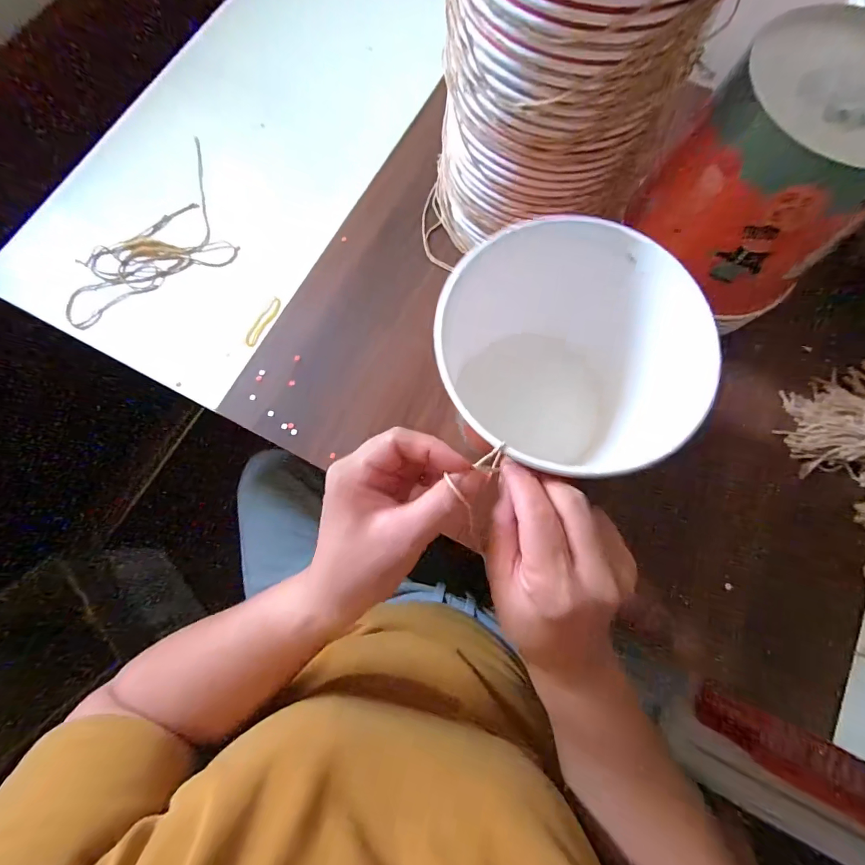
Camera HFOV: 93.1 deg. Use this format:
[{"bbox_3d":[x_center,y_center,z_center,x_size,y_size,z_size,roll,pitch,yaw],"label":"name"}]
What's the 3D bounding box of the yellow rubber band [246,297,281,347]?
[{"bbox_3d":[-0.160,-0.105,0.389,0.011,0.004,0.052,31,78,8],"label":"yellow rubber band"}]

